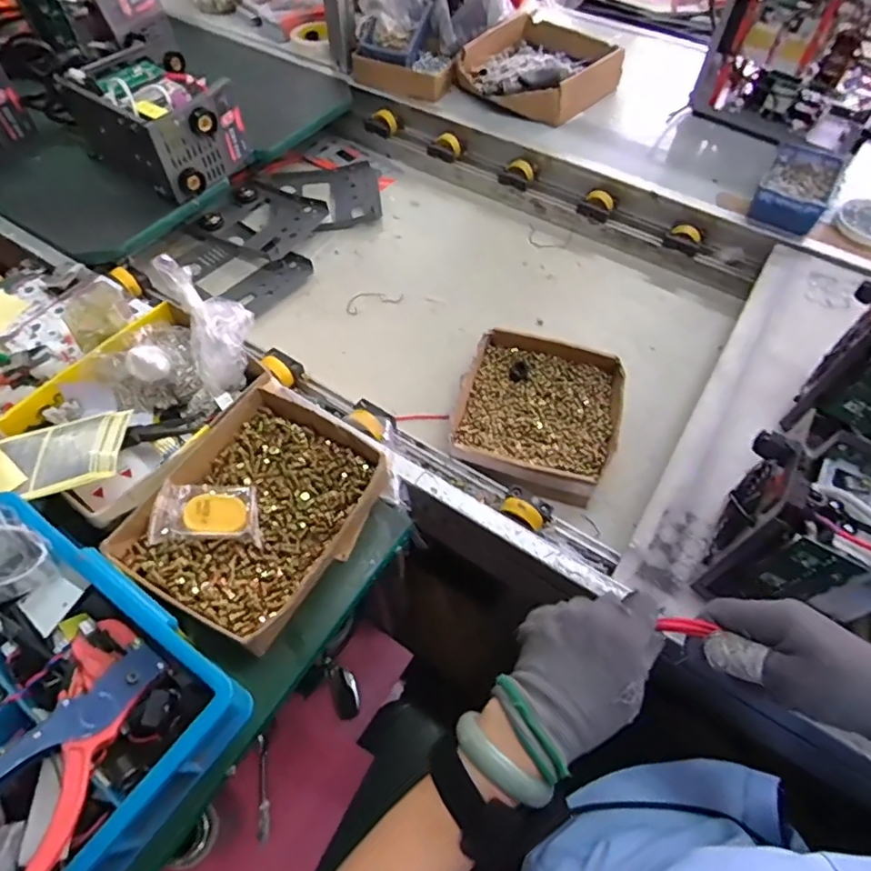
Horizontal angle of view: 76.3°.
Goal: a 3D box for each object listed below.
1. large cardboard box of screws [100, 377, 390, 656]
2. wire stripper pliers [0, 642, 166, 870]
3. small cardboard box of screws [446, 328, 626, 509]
[{"bbox_3d":[-0.162,0.068,0.533,0.184,0.051,0.229,26,60,14],"label":"large cardboard box of screws"},{"bbox_3d":[-0.249,0.211,0.367,0.077,0.025,0.147,23,40,-2],"label":"wire stripper pliers"},{"bbox_3d":[0.129,-0.030,0.708,0.197,0.058,0.227,20,59,12],"label":"small cardboard box of screws"}]

